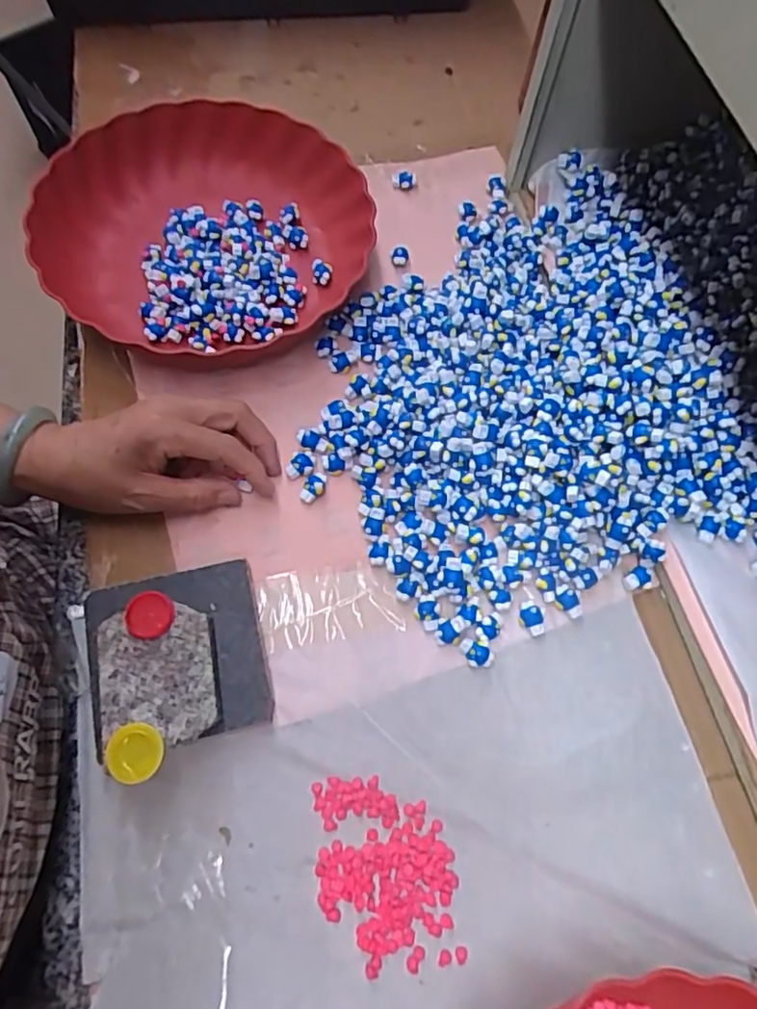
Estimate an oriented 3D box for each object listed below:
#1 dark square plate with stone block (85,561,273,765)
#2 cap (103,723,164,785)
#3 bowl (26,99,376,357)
[{"bbox_3d":[-0.119,0.088,0.366,0.097,0.036,0.099,-12,68,-9],"label":"dark square plate with stone block"},{"bbox_3d":[-0.129,0.130,0.328,0.030,0.004,0.029,1,67,-3],"label":"cap"},{"bbox_3d":[-0.132,-0.218,0.484,0.244,0.059,0.229,-12,68,-9],"label":"bowl"}]

